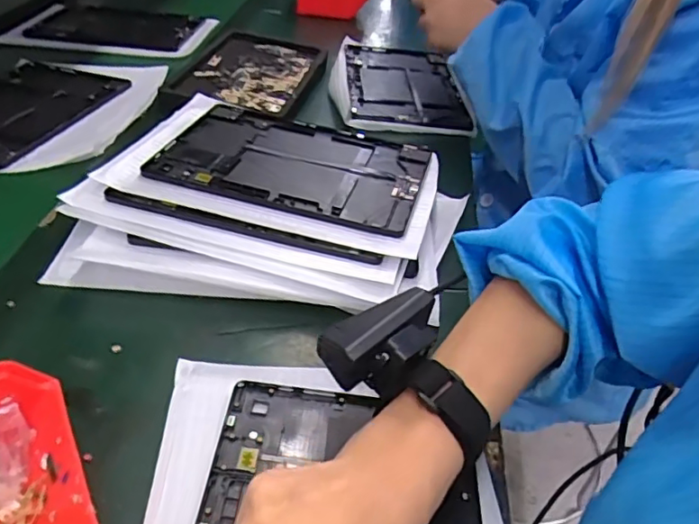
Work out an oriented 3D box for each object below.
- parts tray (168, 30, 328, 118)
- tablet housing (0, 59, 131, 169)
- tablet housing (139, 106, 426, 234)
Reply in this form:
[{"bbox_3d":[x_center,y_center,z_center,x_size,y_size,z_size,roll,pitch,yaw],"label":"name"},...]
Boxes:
[{"bbox_3d":[-0.129,-0.255,0.761,0.156,0.035,0.254,8,38,5],"label":"parts tray"},{"bbox_3d":[-0.386,-0.184,0.659,0.176,0.009,0.248,14,38,12],"label":"tablet housing"},{"bbox_3d":[-0.051,-0.094,0.537,0.239,0.009,0.159,14,40,10],"label":"tablet housing"}]

